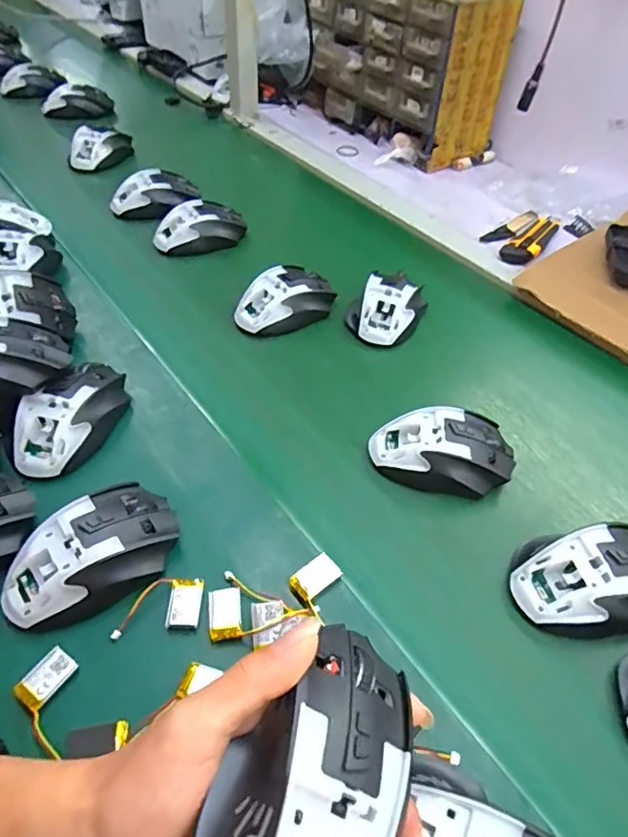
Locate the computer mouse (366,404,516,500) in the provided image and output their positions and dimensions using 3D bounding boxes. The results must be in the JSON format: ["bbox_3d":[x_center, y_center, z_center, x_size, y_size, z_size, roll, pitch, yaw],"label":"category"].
[{"bbox_3d":[0.106,0.026,0.442,0.113,0.034,0.066,3,48,-1],"label":"computer mouse"}]

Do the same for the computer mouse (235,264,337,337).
[{"bbox_3d":[-0.030,-0.121,0.563,0.109,0.040,0.070,-32,57,-27],"label":"computer mouse"}]

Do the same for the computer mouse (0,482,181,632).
[{"bbox_3d":[-0.149,0.090,0.359,0.113,0.036,0.068,-28,56,-25],"label":"computer mouse"}]

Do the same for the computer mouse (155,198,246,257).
[{"bbox_3d":[-0.140,-0.237,0.655,0.114,0.036,0.063,-6,49,-9],"label":"computer mouse"}]

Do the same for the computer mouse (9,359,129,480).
[{"bbox_3d":[-0.195,-0.002,0.439,0.058,0.039,0.110,28,53,20],"label":"computer mouse"}]

